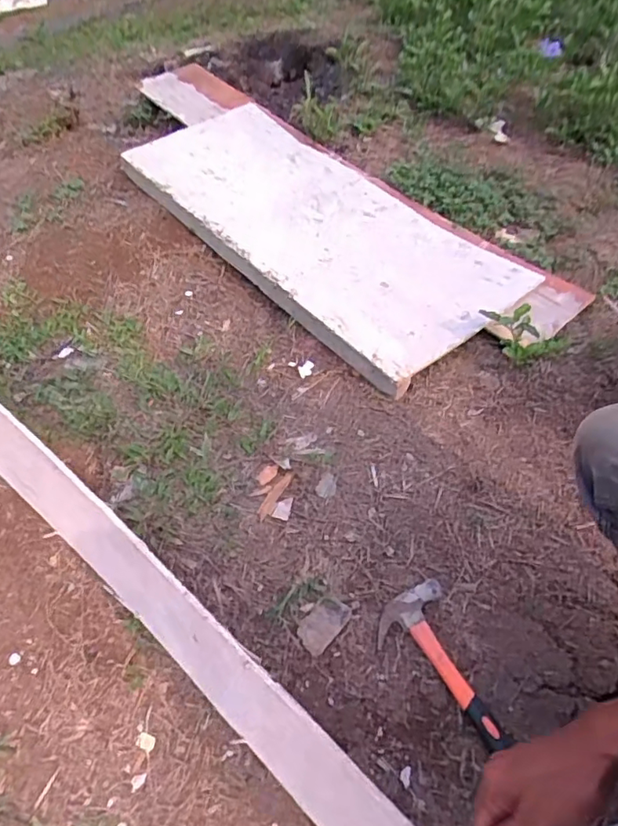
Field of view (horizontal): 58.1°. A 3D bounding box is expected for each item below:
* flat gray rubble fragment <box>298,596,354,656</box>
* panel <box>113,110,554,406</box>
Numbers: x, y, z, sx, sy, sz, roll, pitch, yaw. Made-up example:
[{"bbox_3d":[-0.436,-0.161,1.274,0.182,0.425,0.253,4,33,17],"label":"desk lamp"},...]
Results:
[{"bbox_3d":[0.018,0.278,0.732,0.045,0.005,0.075,28,57,27],"label":"flat gray rubble fragment"},{"bbox_3d":[-0.004,-0.438,1.270,0.439,0.064,0.965,-38,63,-22],"label":"panel"}]

